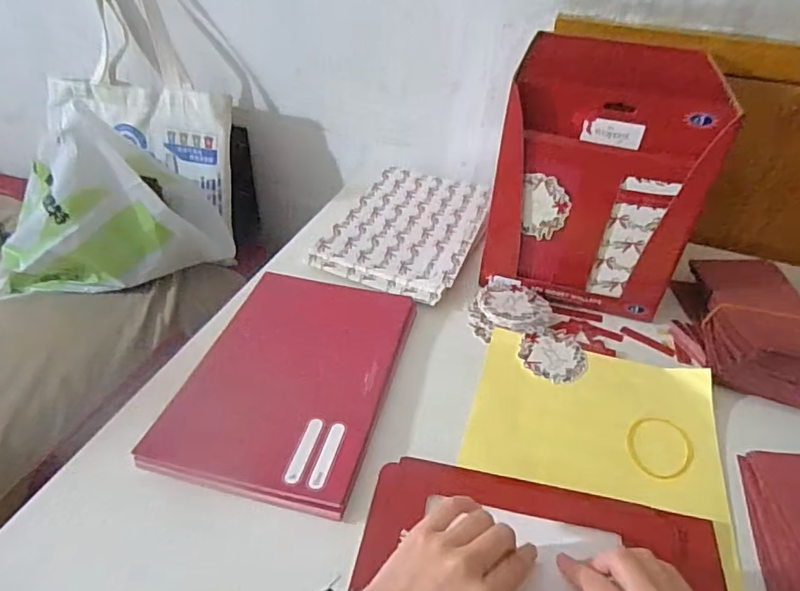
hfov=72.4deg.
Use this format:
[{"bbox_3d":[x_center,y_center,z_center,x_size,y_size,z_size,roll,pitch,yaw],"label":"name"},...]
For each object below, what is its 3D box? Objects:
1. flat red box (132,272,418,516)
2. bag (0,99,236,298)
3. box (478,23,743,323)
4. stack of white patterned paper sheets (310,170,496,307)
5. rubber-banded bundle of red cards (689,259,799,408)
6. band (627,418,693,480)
[{"bbox_3d":[-0.098,0.070,0.524,0.175,0.013,0.267,11,36,9],"label":"flat red box"},{"bbox_3d":[-0.414,-0.124,0.768,0.328,0.238,0.118,-11,39,-20],"label":"bag"},{"bbox_3d":[0.219,-0.139,0.612,0.195,0.266,0.156,14,37,14],"label":"box"},{"bbox_3d":[0.016,-0.095,0.736,0.181,0.025,0.273,15,37,15],"label":"stack of white patterned paper sheets"},{"bbox_3d":[0.388,0.027,0.592,0.112,0.058,0.200,12,37,11],"label":"rubber-banded bundle of red cards"},{"bbox_3d":[0.229,0.134,0.481,0.054,0.006,0.066,15,37,15],"label":"band"}]

